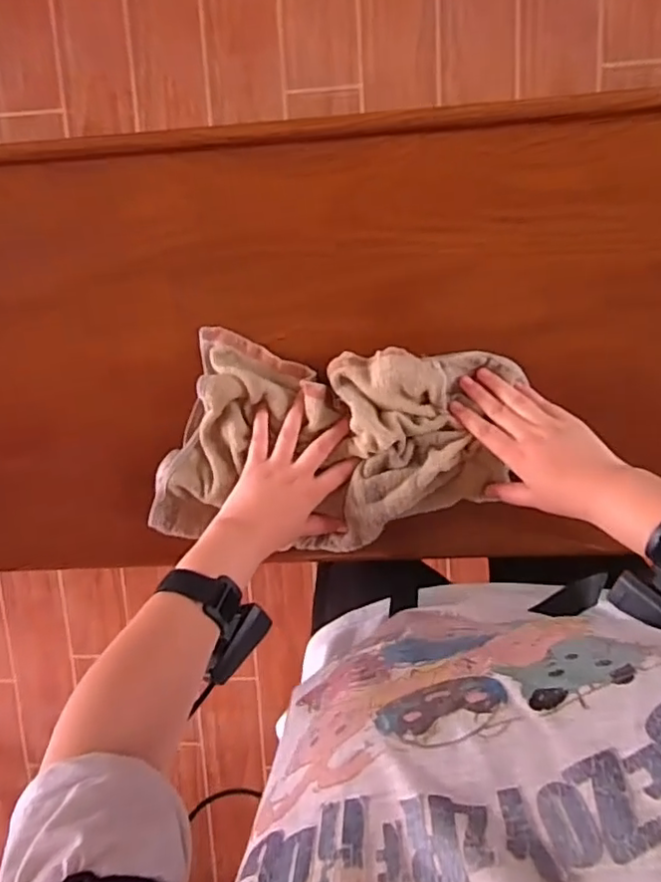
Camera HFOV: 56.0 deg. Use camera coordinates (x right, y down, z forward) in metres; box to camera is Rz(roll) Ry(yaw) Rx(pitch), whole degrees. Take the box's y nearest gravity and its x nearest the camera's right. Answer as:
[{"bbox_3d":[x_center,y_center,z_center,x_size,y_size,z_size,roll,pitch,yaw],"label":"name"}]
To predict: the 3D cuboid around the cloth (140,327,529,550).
[{"bbox_3d":[-0.008,0.015,0.565,0.310,0.044,0.204,5,99,1],"label":"cloth"}]

